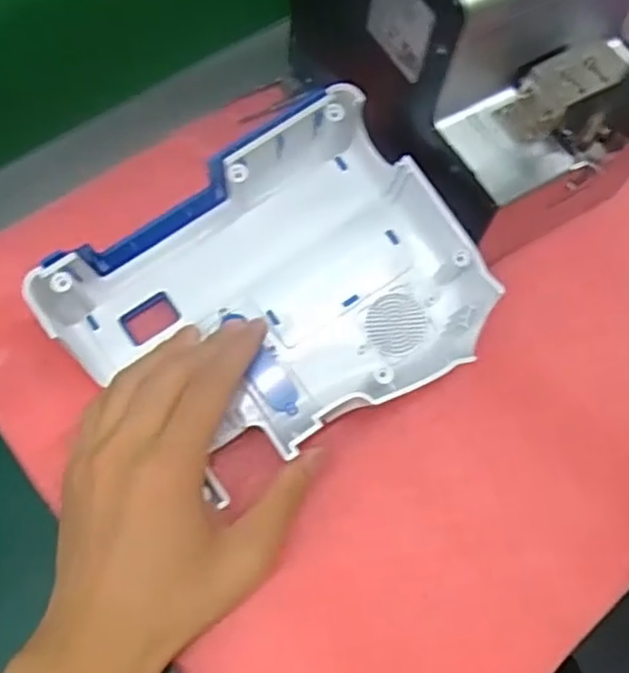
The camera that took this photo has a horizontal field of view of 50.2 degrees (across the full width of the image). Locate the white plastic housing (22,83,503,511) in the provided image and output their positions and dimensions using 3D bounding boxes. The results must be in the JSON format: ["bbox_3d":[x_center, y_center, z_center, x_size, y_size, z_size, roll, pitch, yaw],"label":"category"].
[{"bbox_3d":[-0.019,-0.021,0.313,0.180,0.078,0.131,-30,66,-16],"label":"white plastic housing"}]

